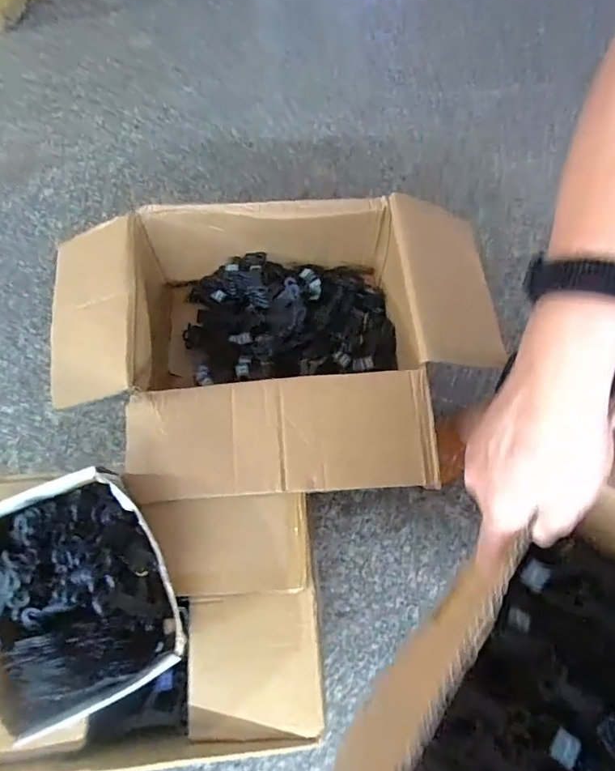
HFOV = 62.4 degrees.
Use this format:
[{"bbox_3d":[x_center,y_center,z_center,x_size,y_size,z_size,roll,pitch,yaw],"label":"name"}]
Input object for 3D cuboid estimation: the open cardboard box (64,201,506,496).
[{"bbox_3d":[-0.047,-0.047,0.800,0.639,0.204,0.455,-3,67,-2],"label":"open cardboard box"}]

